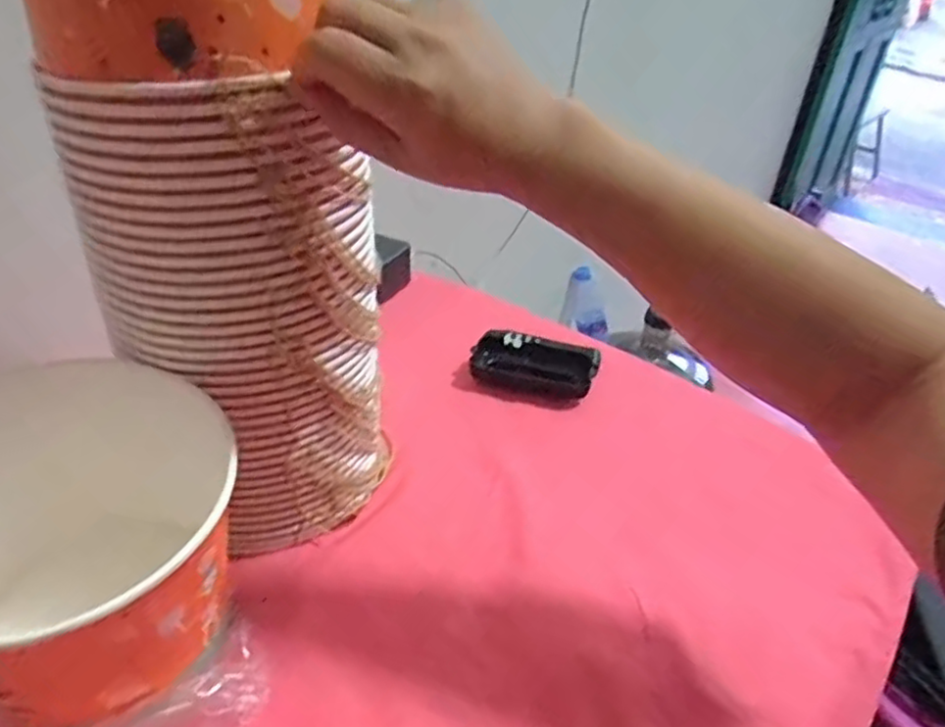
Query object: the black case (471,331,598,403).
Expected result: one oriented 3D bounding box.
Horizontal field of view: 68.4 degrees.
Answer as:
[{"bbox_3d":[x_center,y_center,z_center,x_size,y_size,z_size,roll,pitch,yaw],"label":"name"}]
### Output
[{"bbox_3d":[0.059,-0.001,0.653,0.111,0.023,0.077,16,37,17],"label":"black case"}]

